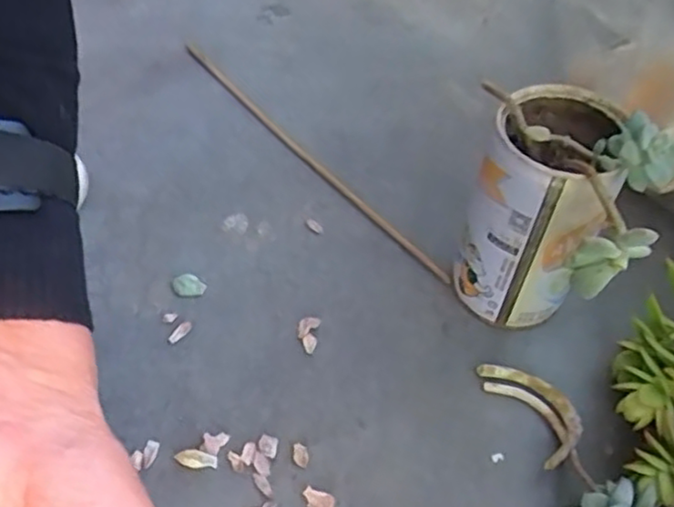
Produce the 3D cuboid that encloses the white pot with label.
[{"bbox_3d":[0.104,-0.020,0.361,0.063,0.117,0.074,20,52,15],"label":"white pot with label"}]

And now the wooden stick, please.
[{"bbox_3d":[-0.025,-0.071,0.465,0.006,0.015,0.276,-33,58,-25],"label":"wooden stick"}]

